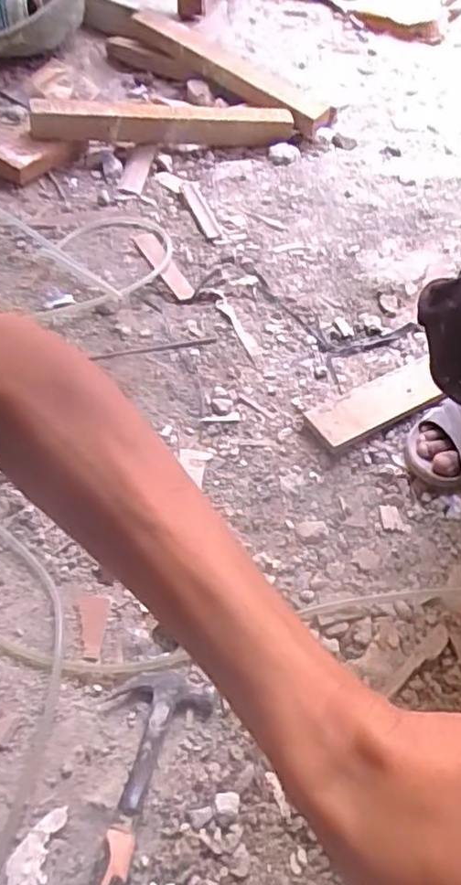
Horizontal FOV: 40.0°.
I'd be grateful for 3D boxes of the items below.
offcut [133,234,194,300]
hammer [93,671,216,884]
[{"bbox_3d":[-0.110,-0.285,1.023,0.040,0.018,0.171,-21,56,-16],"label":"offcut"},{"bbox_3d":[-0.105,0.344,0.564,0.094,0.029,0.285,16,55,6],"label":"hammer"}]

